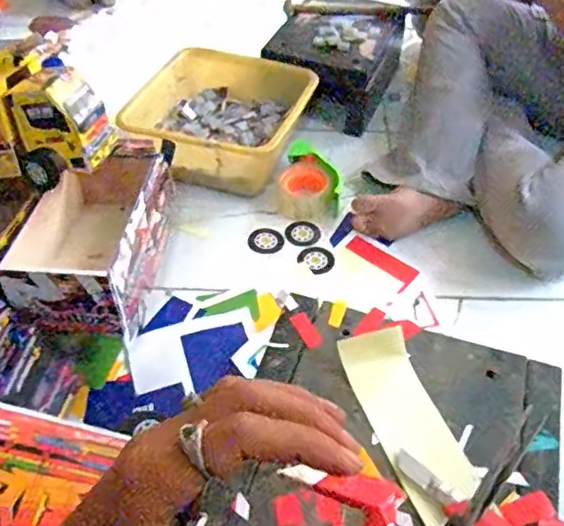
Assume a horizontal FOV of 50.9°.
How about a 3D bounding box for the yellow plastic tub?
[{"bbox_3d":[-0.104,-0.245,1.053,0.287,0.131,0.264,14,50,11],"label":"yellow plastic tub"}]

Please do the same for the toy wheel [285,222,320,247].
[{"bbox_3d":[0.034,-0.049,0.950,0.054,0.004,0.053,0,49,0],"label":"toy wheel"}]

